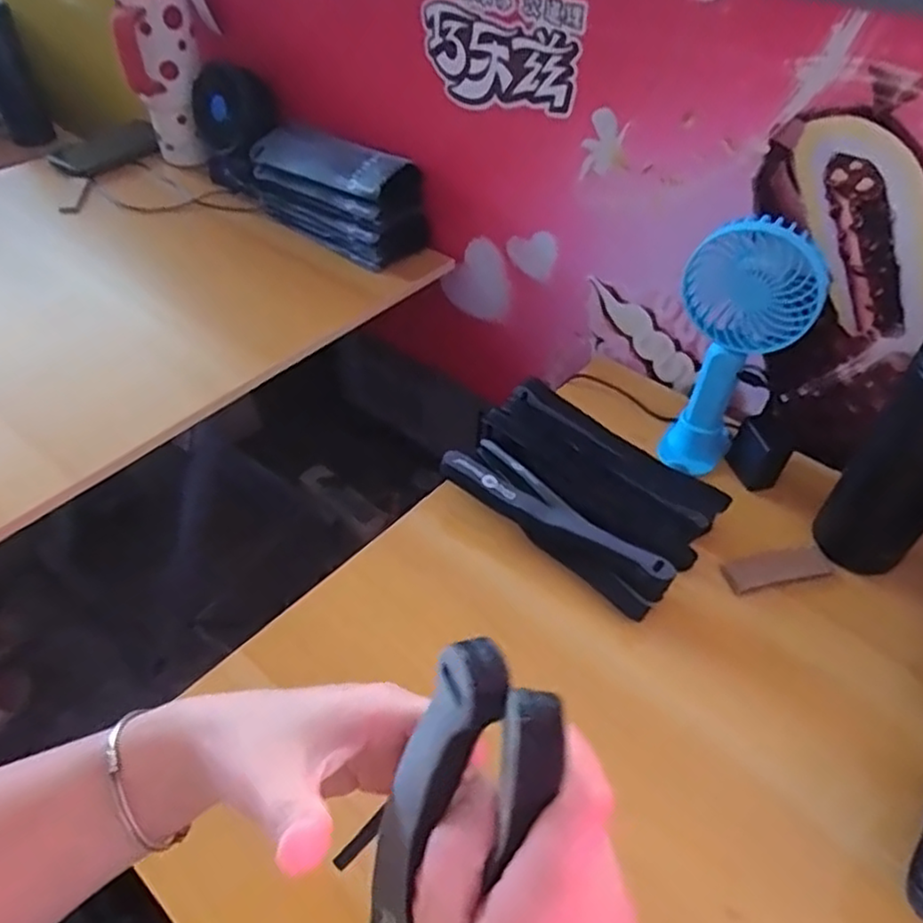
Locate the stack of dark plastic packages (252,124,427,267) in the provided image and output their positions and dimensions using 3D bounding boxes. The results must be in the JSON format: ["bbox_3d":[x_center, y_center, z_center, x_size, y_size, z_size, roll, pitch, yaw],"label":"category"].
[{"bbox_3d":[-0.156,-0.334,0.834,0.096,0.094,0.244,-35,56,-30],"label":"stack of dark plastic packages"}]

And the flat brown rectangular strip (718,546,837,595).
[{"bbox_3d":[0.265,0.090,0.566,0.094,0.006,0.026,-10,71,-11],"label":"flat brown rectangular strip"}]

